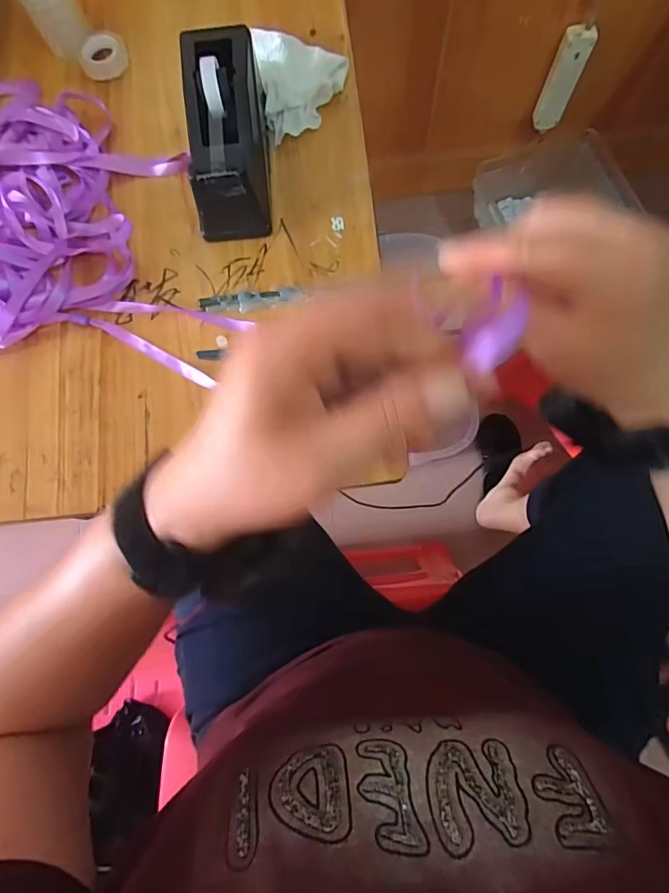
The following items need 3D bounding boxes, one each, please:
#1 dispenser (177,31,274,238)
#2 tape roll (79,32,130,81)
[{"bbox_3d":[-0.086,-0.254,0.377,0.060,0.067,0.155,-6,77,1],"label":"dispenser"},{"bbox_3d":[-0.224,-0.379,0.445,0.045,0.013,0.045,-1,77,2],"label":"tape roll"}]

